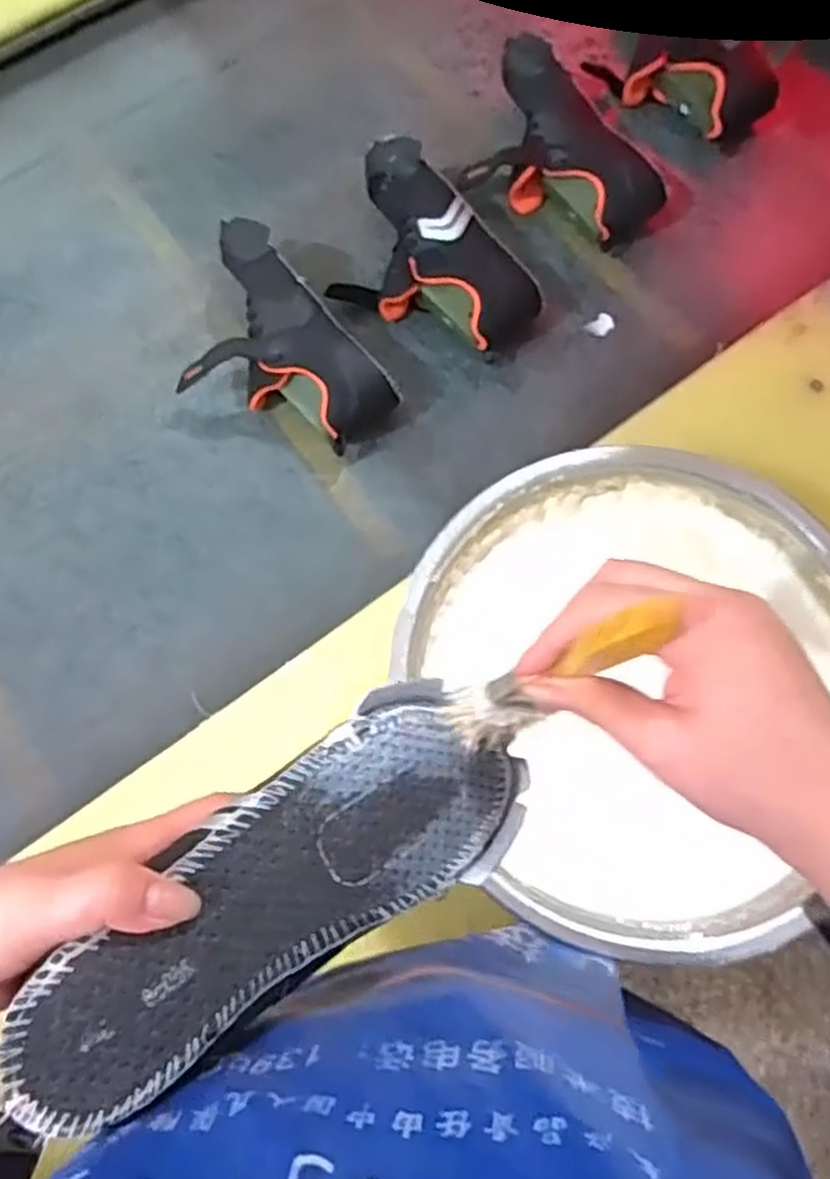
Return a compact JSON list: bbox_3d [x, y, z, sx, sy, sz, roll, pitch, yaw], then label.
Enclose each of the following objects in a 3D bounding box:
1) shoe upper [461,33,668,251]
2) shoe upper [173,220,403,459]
[{"bbox_3d":[0.160,-0.453,0.809,0.216,0.070,0.160,26,75,6],"label":"shoe upper"},{"bbox_3d":[-0.110,-0.224,0.729,0.215,0.081,0.154,22,75,5],"label":"shoe upper"}]

